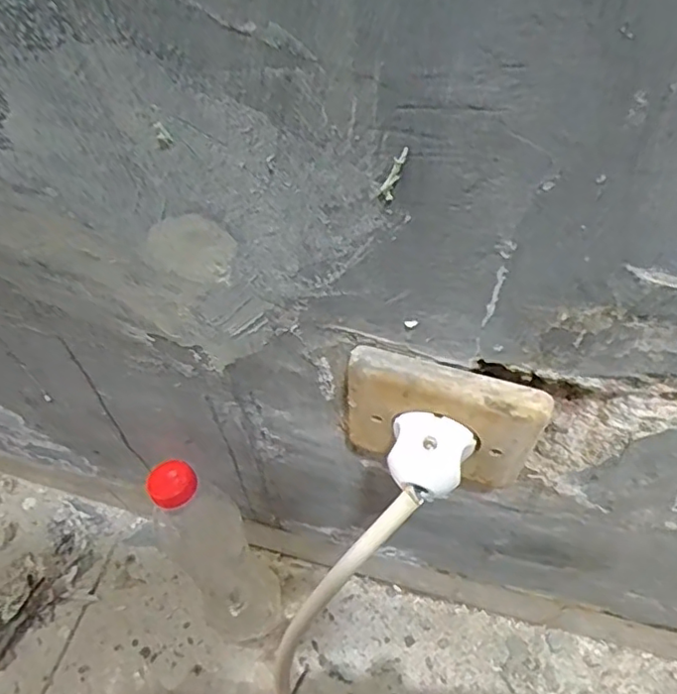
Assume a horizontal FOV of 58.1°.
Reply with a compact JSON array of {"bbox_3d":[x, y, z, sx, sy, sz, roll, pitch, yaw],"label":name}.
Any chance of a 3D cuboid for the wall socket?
[{"bbox_3d":[0.043,0.032,0.262,0.080,0.074,0.012,15,58,12],"label":"wall socket"}]

